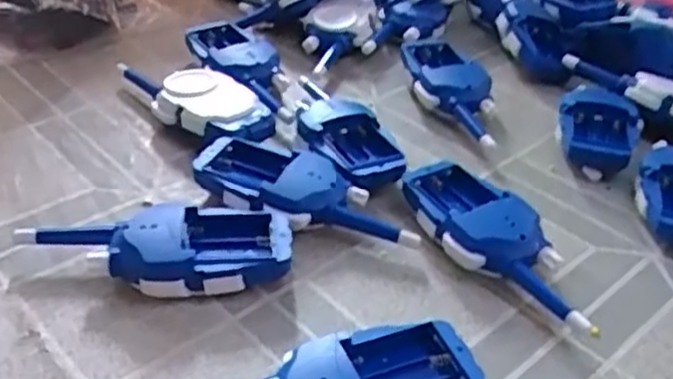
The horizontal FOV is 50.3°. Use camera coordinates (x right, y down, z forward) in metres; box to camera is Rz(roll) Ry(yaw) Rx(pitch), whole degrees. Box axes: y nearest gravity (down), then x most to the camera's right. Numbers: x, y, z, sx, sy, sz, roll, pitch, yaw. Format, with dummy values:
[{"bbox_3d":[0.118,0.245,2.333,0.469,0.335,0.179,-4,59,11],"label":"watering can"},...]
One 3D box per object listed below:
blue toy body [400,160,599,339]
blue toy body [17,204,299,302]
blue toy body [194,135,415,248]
[{"bbox_3d":[0.105,0.035,0.471,0.057,0.038,0.159,-16,42,-23],"label":"blue toy body"},{"bbox_3d":[-0.113,0.039,0.452,0.166,0.036,0.063,-5,39,-12],"label":"blue toy body"},{"bbox_3d":[-0.022,0.005,0.504,0.166,0.034,0.065,21,41,20],"label":"blue toy body"}]

